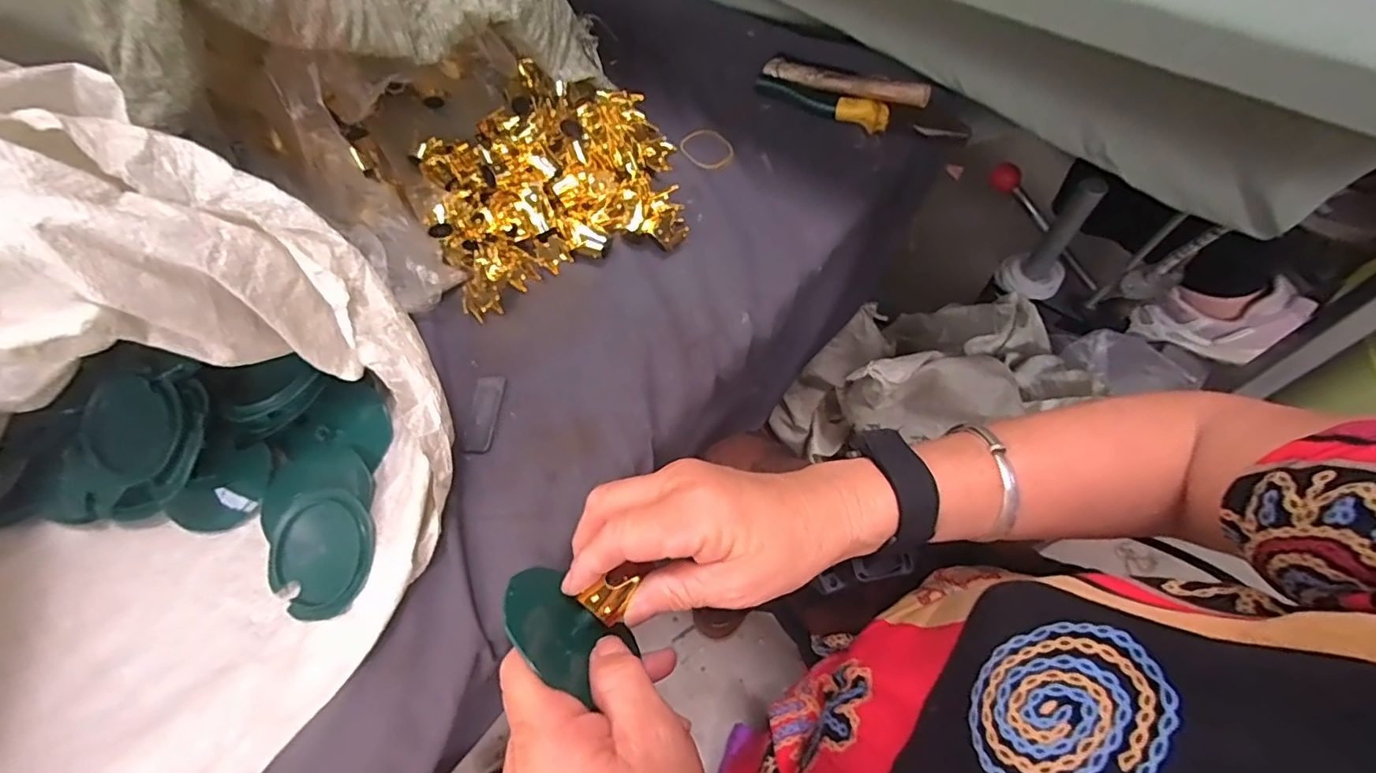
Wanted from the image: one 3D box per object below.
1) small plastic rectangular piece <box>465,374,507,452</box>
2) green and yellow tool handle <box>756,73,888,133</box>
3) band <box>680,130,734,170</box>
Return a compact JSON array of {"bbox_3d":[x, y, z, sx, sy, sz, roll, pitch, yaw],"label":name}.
[{"bbox_3d":[-0.146,0.020,0.415,0.022,0.004,0.059,1,62,6],"label":"small plastic rectangular piece"},{"bbox_3d":[0.119,-0.260,0.523,0.129,0.025,0.021,28,67,19],"label":"green and yellow tool handle"},{"bbox_3d":[0.016,-0.210,0.508,0.038,0.004,0.049,-36,64,-14],"label":"band"}]

